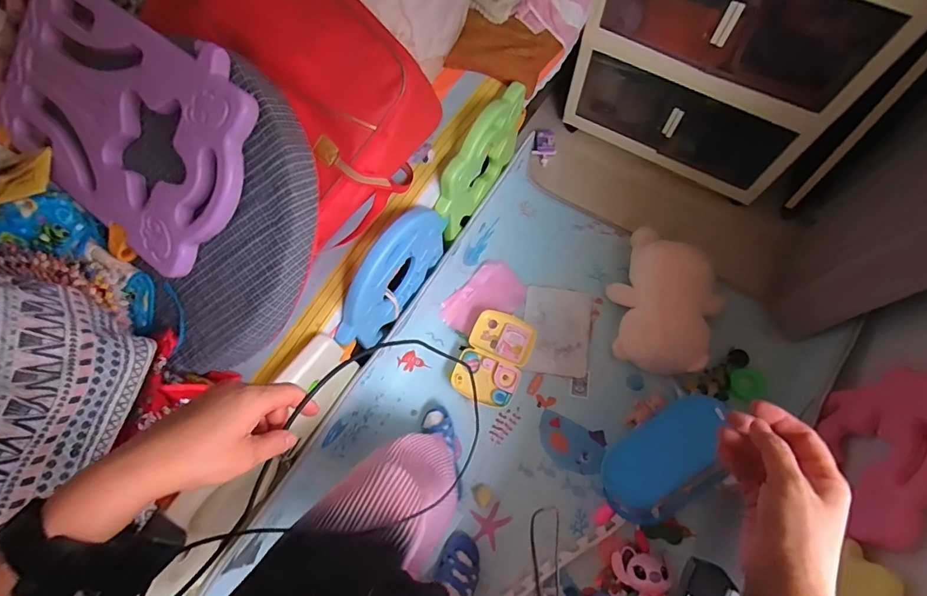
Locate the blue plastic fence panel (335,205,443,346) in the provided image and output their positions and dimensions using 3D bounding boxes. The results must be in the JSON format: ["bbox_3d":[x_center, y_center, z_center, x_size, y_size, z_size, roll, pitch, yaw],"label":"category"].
[{"bbox_3d":[-0.165,-0.046,1.040,0.033,0.309,0.356,31,74,12],"label":"blue plastic fence panel"}]

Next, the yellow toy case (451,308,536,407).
[{"bbox_3d":[0.096,0.183,1.377,0.190,0.065,0.273,24,72,10],"label":"yellow toy case"}]

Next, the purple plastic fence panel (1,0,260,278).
[{"bbox_3d":[-0.599,-0.314,0.786,0.554,0.038,0.366,34,104,11],"label":"purple plastic fence panel"}]

